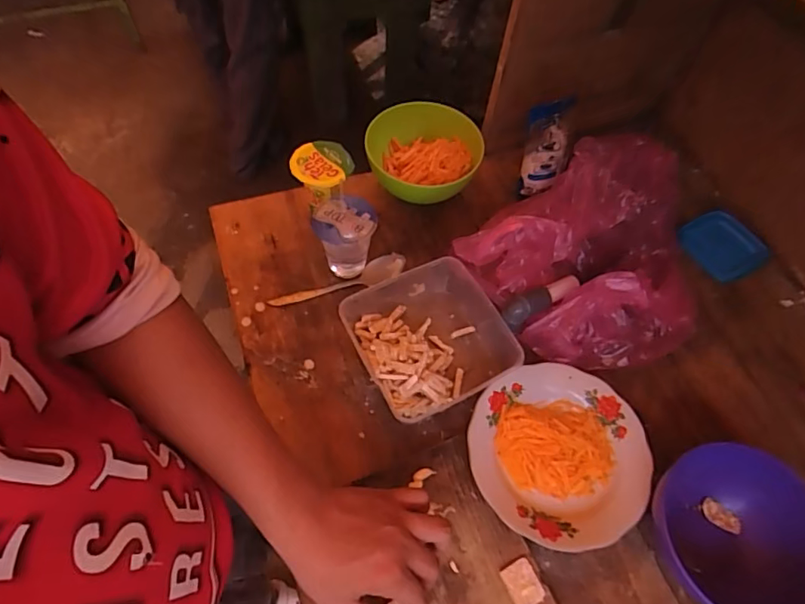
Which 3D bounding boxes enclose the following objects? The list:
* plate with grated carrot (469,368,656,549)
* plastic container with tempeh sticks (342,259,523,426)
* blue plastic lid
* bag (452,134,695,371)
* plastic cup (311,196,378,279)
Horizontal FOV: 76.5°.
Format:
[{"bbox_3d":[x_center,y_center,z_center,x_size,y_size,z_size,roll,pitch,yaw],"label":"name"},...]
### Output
[{"bbox_3d":[0.159,0.153,0.524,0.179,0.029,0.170,1,60,-1],"label":"plate with grated carrot"},{"bbox_3d":[0.031,0.033,0.580,0.166,0.045,0.176,-27,64,-16],"label":"plastic container with tempeh sticks"},{"bbox_3d":[0.425,-0.078,0.674,0.108,0.011,0.094,-32,65,-18],"label":"blue plastic lid"},{"bbox_3d":[0.230,-0.050,0.577,0.241,0.142,0.222,-40,68,-21],"label":"bag"},{"bbox_3d":[-0.066,-0.074,0.611,0.070,0.081,0.061,-12,61,-8],"label":"plastic cup"}]

